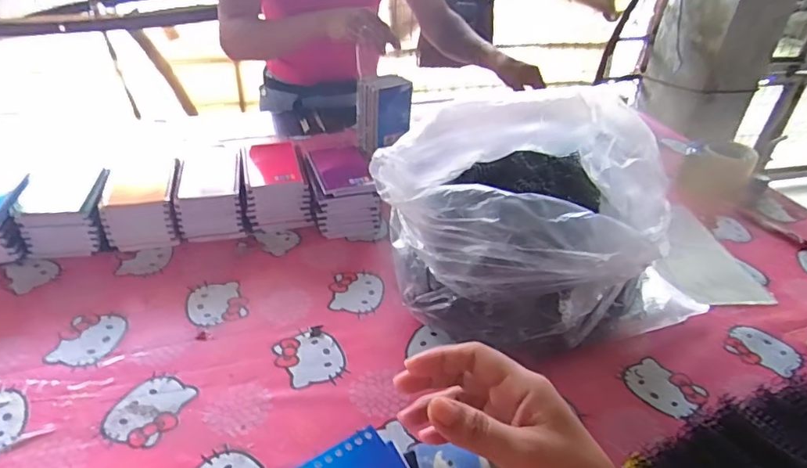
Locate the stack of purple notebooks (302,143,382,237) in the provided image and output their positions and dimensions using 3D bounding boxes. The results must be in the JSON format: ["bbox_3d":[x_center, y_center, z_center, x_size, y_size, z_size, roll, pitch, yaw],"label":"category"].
[{"bbox_3d":[-0.095,-0.059,0.807,0.095,0.075,0.121,-9,37,-16],"label":"stack of purple notebooks"}]

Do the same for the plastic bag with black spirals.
[{"bbox_3d":[0.168,-0.016,0.640,0.344,0.196,0.245,-12,38,-20],"label":"plastic bag with black spirals"}]

